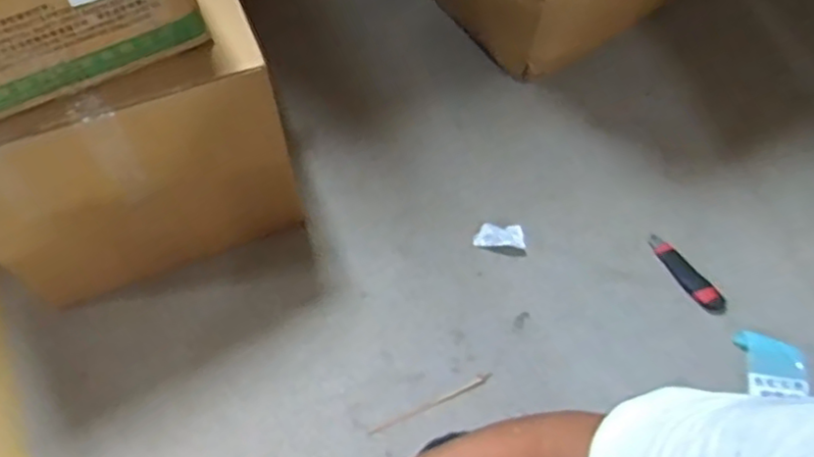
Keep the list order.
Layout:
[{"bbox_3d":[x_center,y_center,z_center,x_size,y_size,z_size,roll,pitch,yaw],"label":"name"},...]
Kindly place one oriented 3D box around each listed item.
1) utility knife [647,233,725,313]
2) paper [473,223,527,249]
[{"bbox_3d":[0.478,0.077,1.120,0.043,0.014,0.164,-30,69,-15],"label":"utility knife"},{"bbox_3d":[0.165,0.013,1.158,0.087,0.020,0.038,4,64,1],"label":"paper"}]

